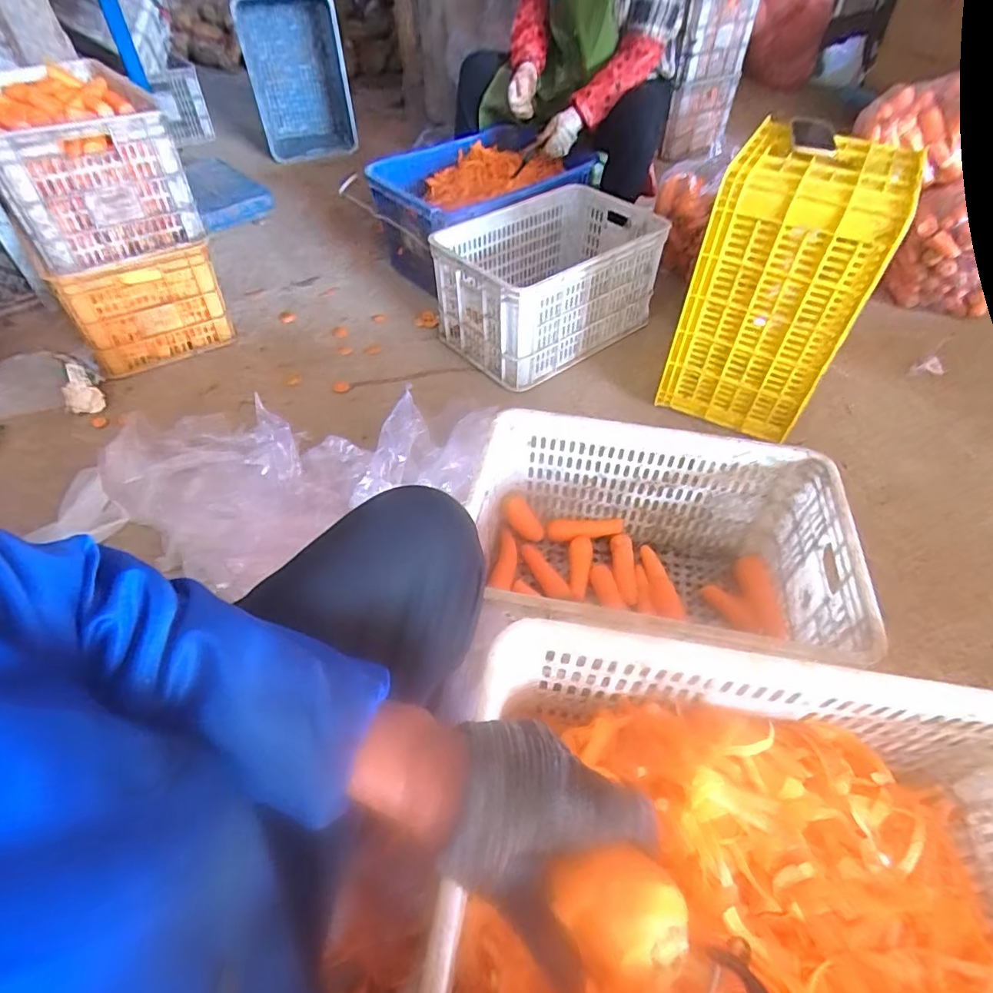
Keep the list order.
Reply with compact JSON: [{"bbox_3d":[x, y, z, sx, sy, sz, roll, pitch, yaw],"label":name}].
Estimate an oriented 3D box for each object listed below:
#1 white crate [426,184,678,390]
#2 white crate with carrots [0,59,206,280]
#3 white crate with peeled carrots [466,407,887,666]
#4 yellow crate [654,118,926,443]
[{"bbox_3d":[0.157,-0.564,1.419,0.585,0.261,0.345,-33,56,-24],"label":"white crate"},{"bbox_3d":[-0.987,-0.793,1.287,0.354,0.245,0.616,-33,56,-24],"label":"white crate with carrots"},{"bbox_3d":[0.224,0.123,0.855,0.512,0.315,0.361,9,50,9],"label":"white crate with peeled carrots"},{"bbox_3d":[0.563,-0.419,1.131,0.302,0.488,0.275,19,53,17],"label":"yellow crate"}]

